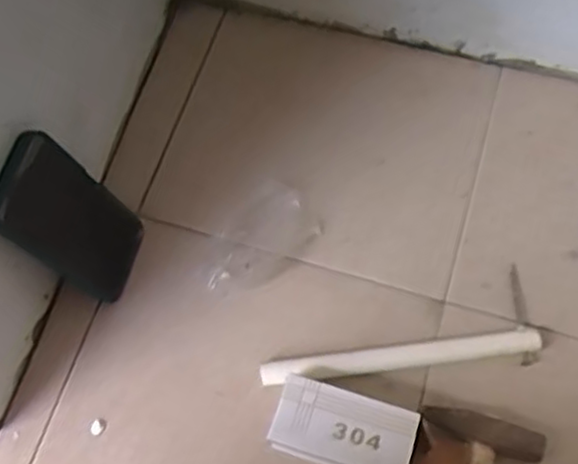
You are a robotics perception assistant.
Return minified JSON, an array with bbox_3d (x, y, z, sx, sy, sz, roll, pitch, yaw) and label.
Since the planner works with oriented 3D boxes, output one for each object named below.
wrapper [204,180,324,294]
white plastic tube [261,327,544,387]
[{"bbox_3d":[-0.027,0.005,0.646,0.072,0.027,0.120,35,73,15],"label":"wrapper"},{"bbox_3d":[0.096,0.106,0.616,0.235,0.022,0.024,-8,67,-1],"label":"white plastic tube"}]

